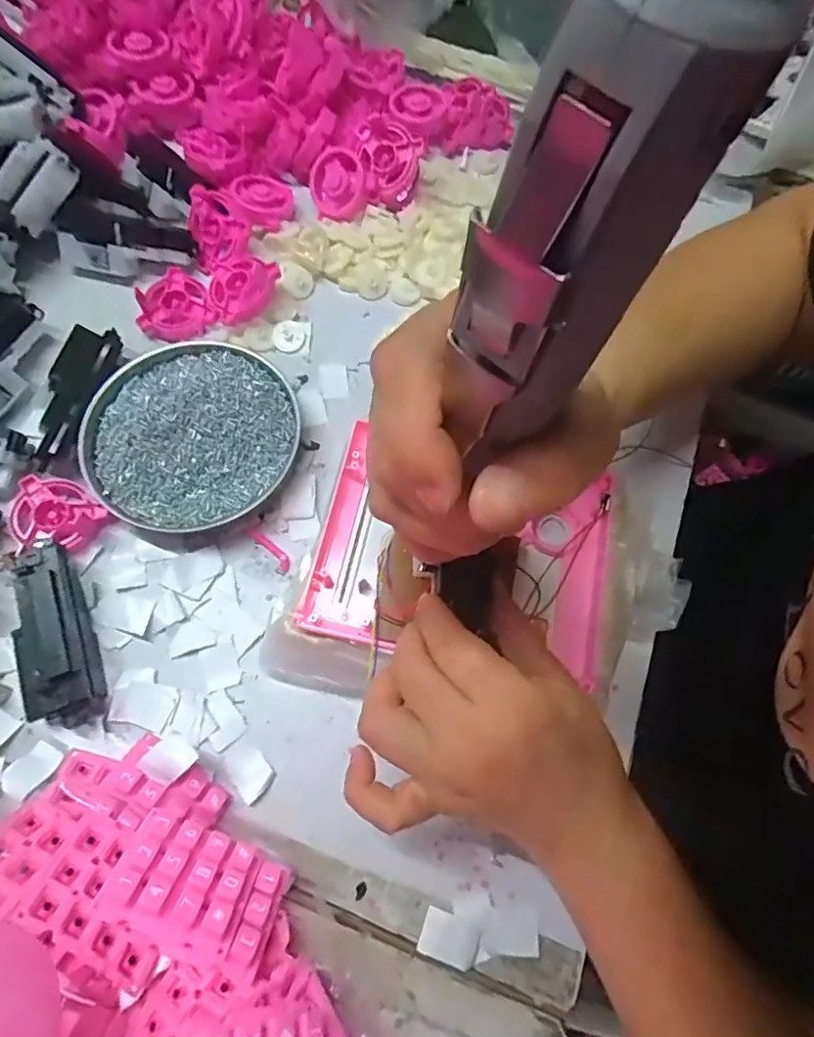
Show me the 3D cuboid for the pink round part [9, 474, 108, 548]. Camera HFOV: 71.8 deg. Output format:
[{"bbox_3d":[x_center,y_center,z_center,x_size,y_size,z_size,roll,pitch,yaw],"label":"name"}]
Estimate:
[{"bbox_3d":[-0.222,-0.004,0.350,0.050,0.009,0.044,36,73,10],"label":"pink round part"}]

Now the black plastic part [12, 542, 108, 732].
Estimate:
[{"bbox_3d":[-0.197,0.065,0.319,0.033,0.032,0.101,-11,71,-7],"label":"black plastic part"}]

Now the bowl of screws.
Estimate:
[{"bbox_3d":[-0.141,-0.057,0.369,0.129,0.026,0.133,1,70,-2],"label":"bowl of screws"}]

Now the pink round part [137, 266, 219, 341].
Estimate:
[{"bbox_3d":[-0.170,-0.155,0.408,0.051,0.015,0.051,1,70,-2],"label":"pink round part"}]

